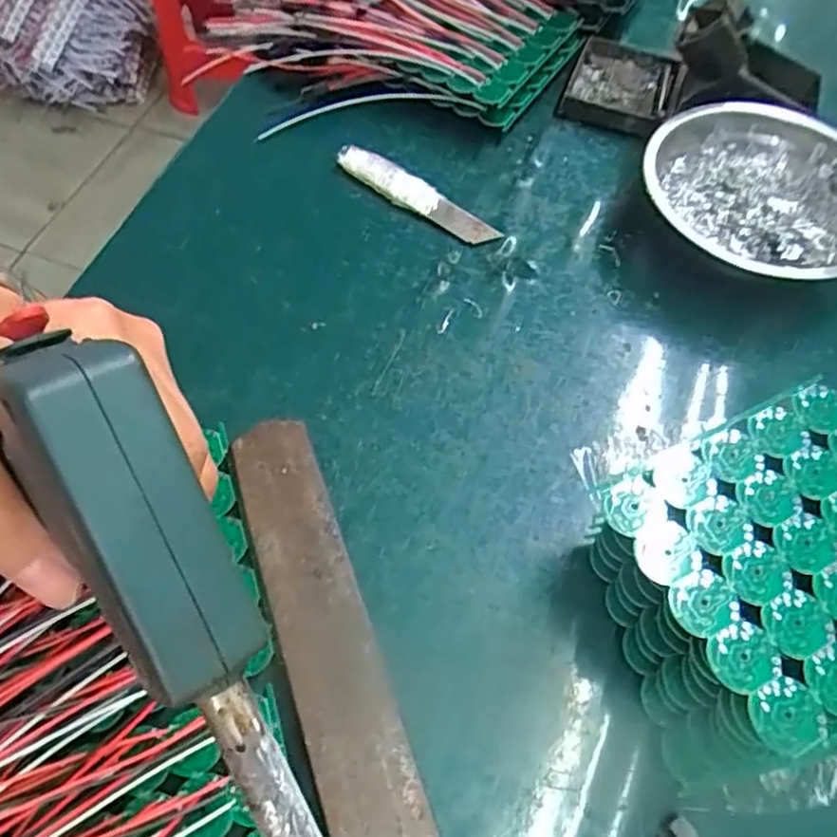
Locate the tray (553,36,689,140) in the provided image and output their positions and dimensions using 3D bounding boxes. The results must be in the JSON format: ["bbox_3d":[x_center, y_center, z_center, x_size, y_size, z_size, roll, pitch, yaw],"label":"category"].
[{"bbox_3d":[0.128,-0.209,0.412,0.065,0.021,0.067,19,63,10],"label":"tray"}]

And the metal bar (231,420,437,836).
[{"bbox_3d":[-0.033,0.091,0.250,0.034,0.017,0.197,-18,63,-10],"label":"metal bar"}]

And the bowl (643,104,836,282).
[{"bbox_3d":[0.183,-0.114,0.352,0.118,0.038,0.121,0,61,0],"label":"bowl"}]

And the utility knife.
[{"bbox_3d":[-0.003,-0.129,0.375,0.106,0.007,0.020,37,67,18],"label":"utility knife"}]

